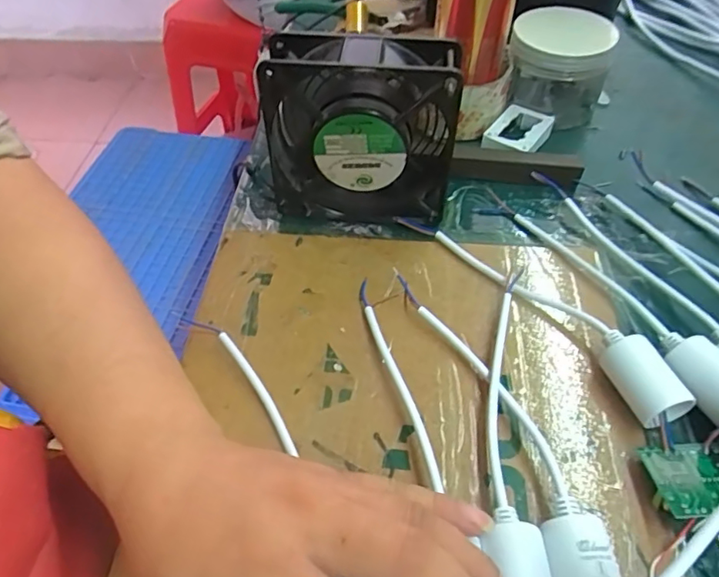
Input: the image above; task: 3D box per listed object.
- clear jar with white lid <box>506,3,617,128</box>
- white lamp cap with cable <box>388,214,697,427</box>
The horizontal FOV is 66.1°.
[{"bbox_3d":[0.167,-0.186,0.472,0.080,0.070,0.076,-1,49,1],"label":"clear jar with white lid"},{"bbox_3d":[0.104,0.003,0.338,0.029,0.030,0.204,-28,55,-21],"label":"white lamp cap with cable"}]

